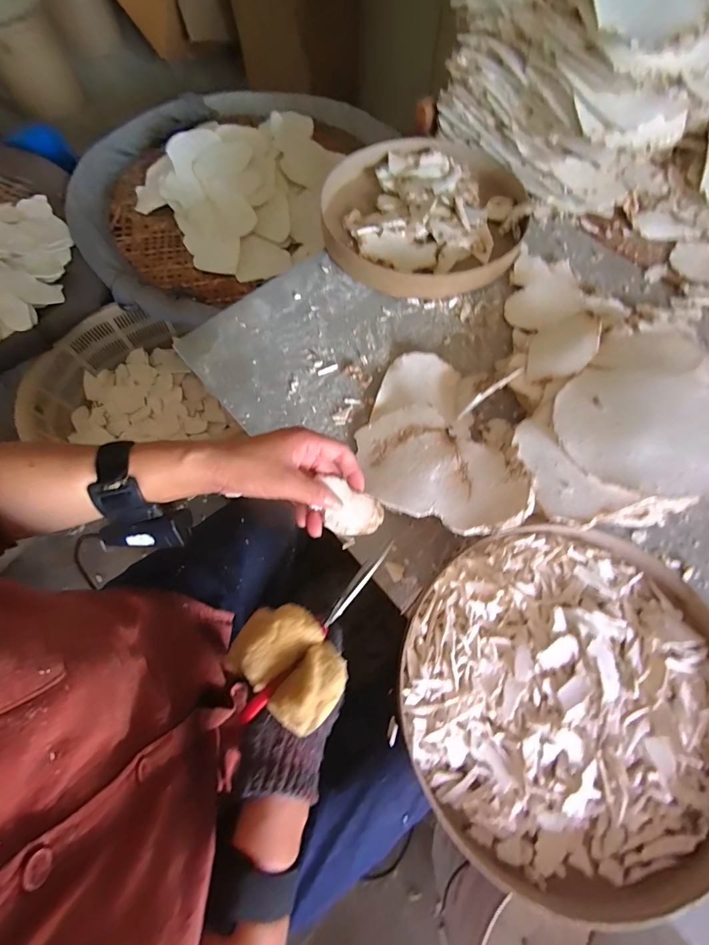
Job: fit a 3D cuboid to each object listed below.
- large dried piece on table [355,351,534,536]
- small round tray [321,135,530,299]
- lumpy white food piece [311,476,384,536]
[{"bbox_3d":[0.103,-0.041,0.445,0.189,0.055,0.197,23,71,10],"label":"large dried piece on table"},{"bbox_3d":[0.104,-0.388,0.594,0.292,0.044,0.305,0,68,1],"label":"small round tray"},{"bbox_3d":[-0.005,0.035,0.361,0.060,0.013,0.043,30,91,5],"label":"lumpy white food piece"}]

